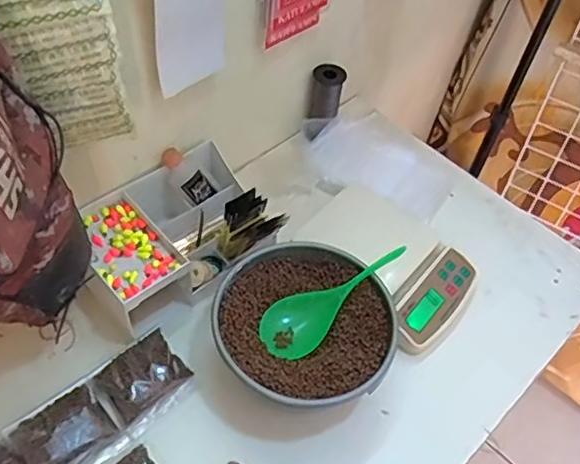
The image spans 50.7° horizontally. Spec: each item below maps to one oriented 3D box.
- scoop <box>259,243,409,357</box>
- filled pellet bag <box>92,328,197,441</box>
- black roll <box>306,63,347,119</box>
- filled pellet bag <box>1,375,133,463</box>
[{"bbox_3d":[0.050,0.074,0.688,0.183,0.027,0.059,-35,62,-11],"label":"scoop"},{"bbox_3d":[-0.163,0.168,0.692,0.076,0.041,0.093,39,58,22],"label":"filled pellet bag"},{"bbox_3d":[0.054,-0.212,0.922,0.050,0.062,0.059,8,52,0],"label":"black roll"},{"bbox_3d":[-0.232,0.215,0.645,0.102,0.040,0.081,-35,63,-28],"label":"filled pellet bag"}]

